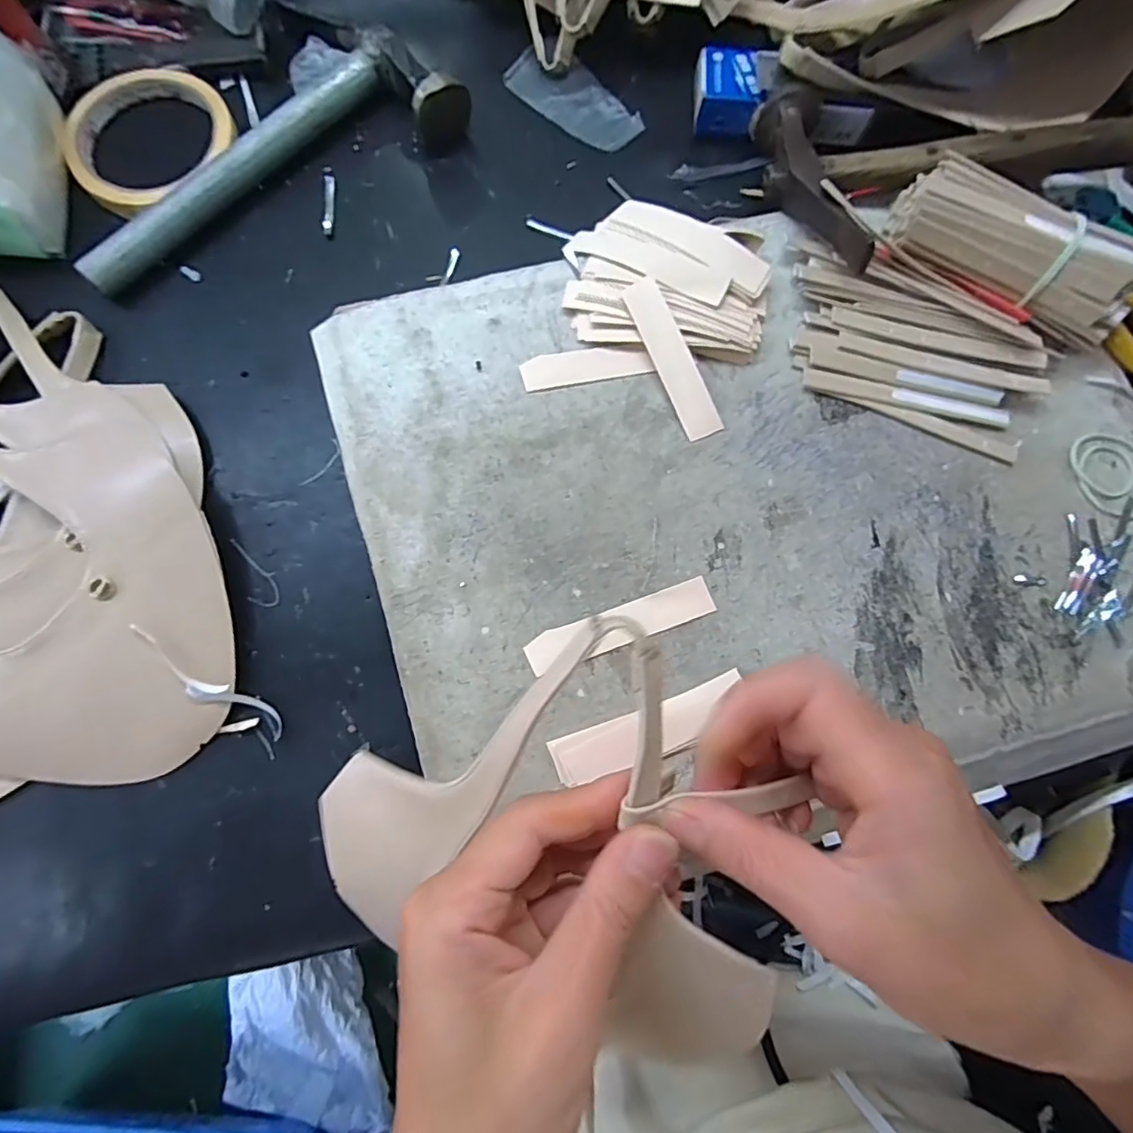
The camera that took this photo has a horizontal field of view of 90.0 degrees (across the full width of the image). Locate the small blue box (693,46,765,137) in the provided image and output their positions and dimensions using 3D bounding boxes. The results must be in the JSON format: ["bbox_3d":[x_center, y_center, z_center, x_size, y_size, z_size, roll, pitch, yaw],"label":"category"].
[{"bbox_3d":[0.097,-0.287,0.345,0.038,0.024,0.042,8,79,1],"label":"small blue box"}]

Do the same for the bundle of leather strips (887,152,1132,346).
[{"bbox_3d":[0.224,-0.161,0.286,0.115,0.038,0.048,27,80,4],"label":"bundle of leather strips"}]

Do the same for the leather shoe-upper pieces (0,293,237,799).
[{"bbox_3d":[-0.283,-0.006,0.275,0.206,0.030,0.244,-19,80,-4],"label":"leather shoe-upper pieces"}]

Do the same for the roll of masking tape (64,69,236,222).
[{"bbox_3d":[-0.246,-0.250,0.331,0.094,0.021,0.096,0,79,-1],"label":"roll of masking tape"}]

